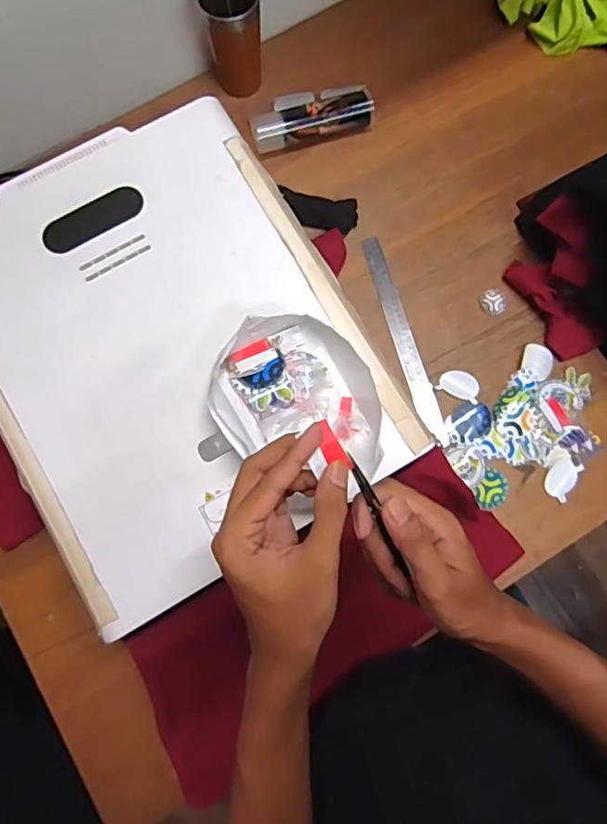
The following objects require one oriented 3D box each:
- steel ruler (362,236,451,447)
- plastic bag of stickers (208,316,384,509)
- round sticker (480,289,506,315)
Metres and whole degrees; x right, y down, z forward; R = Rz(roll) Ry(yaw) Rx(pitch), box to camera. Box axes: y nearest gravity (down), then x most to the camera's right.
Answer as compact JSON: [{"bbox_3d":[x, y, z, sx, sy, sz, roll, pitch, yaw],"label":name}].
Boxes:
[{"bbox_3d":[0.144,-0.105,0.777,0.032,0.008,0.318,-18,79,3],"label":"steel ruler"},{"bbox_3d":[-0.003,-0.006,0.561,0.152,0.050,0.189,-39,80,-7],"label":"plastic bag of stickers"},{"bbox_3d":[0.277,-0.161,0.786,0.036,0.004,0.037,0,78,1],"label":"round sticker"}]

